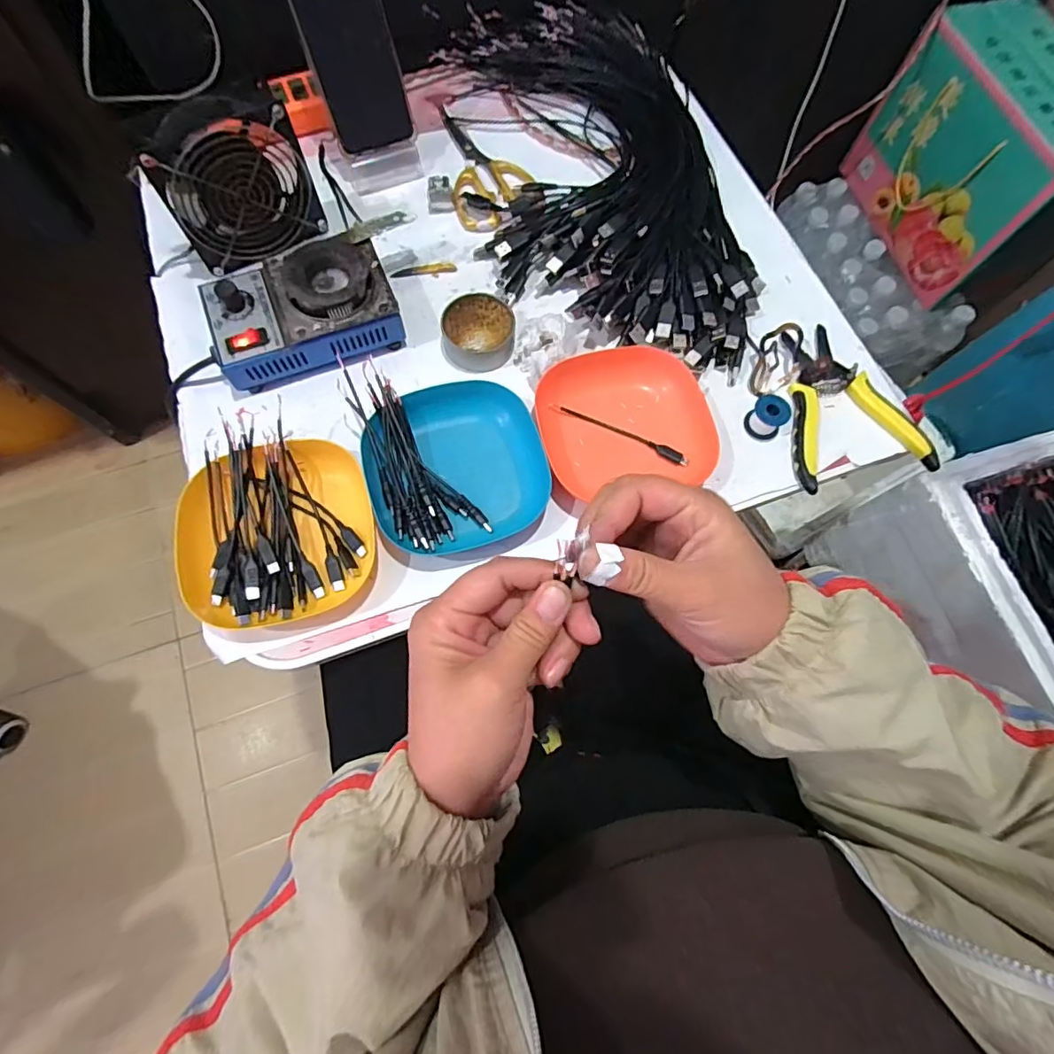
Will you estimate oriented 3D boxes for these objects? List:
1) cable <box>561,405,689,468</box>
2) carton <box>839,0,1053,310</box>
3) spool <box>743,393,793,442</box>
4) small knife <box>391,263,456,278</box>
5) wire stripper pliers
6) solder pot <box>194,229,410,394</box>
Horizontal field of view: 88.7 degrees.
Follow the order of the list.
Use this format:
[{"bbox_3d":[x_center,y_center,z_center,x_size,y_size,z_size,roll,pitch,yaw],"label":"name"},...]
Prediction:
[{"bbox_3d":[0.084,-0.079,0.460,0.115,0.007,0.011,27,73,6],"label":"cable"},{"bbox_3d":[0.684,-0.552,0.819,0.156,0.242,0.323,-17,74,-7],"label":"carton"},{"bbox_3d":[0.205,-0.094,0.460,0.030,0.025,0.029,1,72,-2],"label":"spool"},{"bbox_3d":[-0.099,-0.245,0.518,0.061,0.004,0.015,-12,73,-6],"label":"small knife"},{"bbox_3d":[0.269,-0.110,0.473,0.114,0.018,0.152,-14,73,-6],"label":"wire stripper pliers"},{"bbox_3d":[-0.190,-0.187,0.460,0.152,0.055,0.103,-16,73,-7],"label":"solder pot"}]

